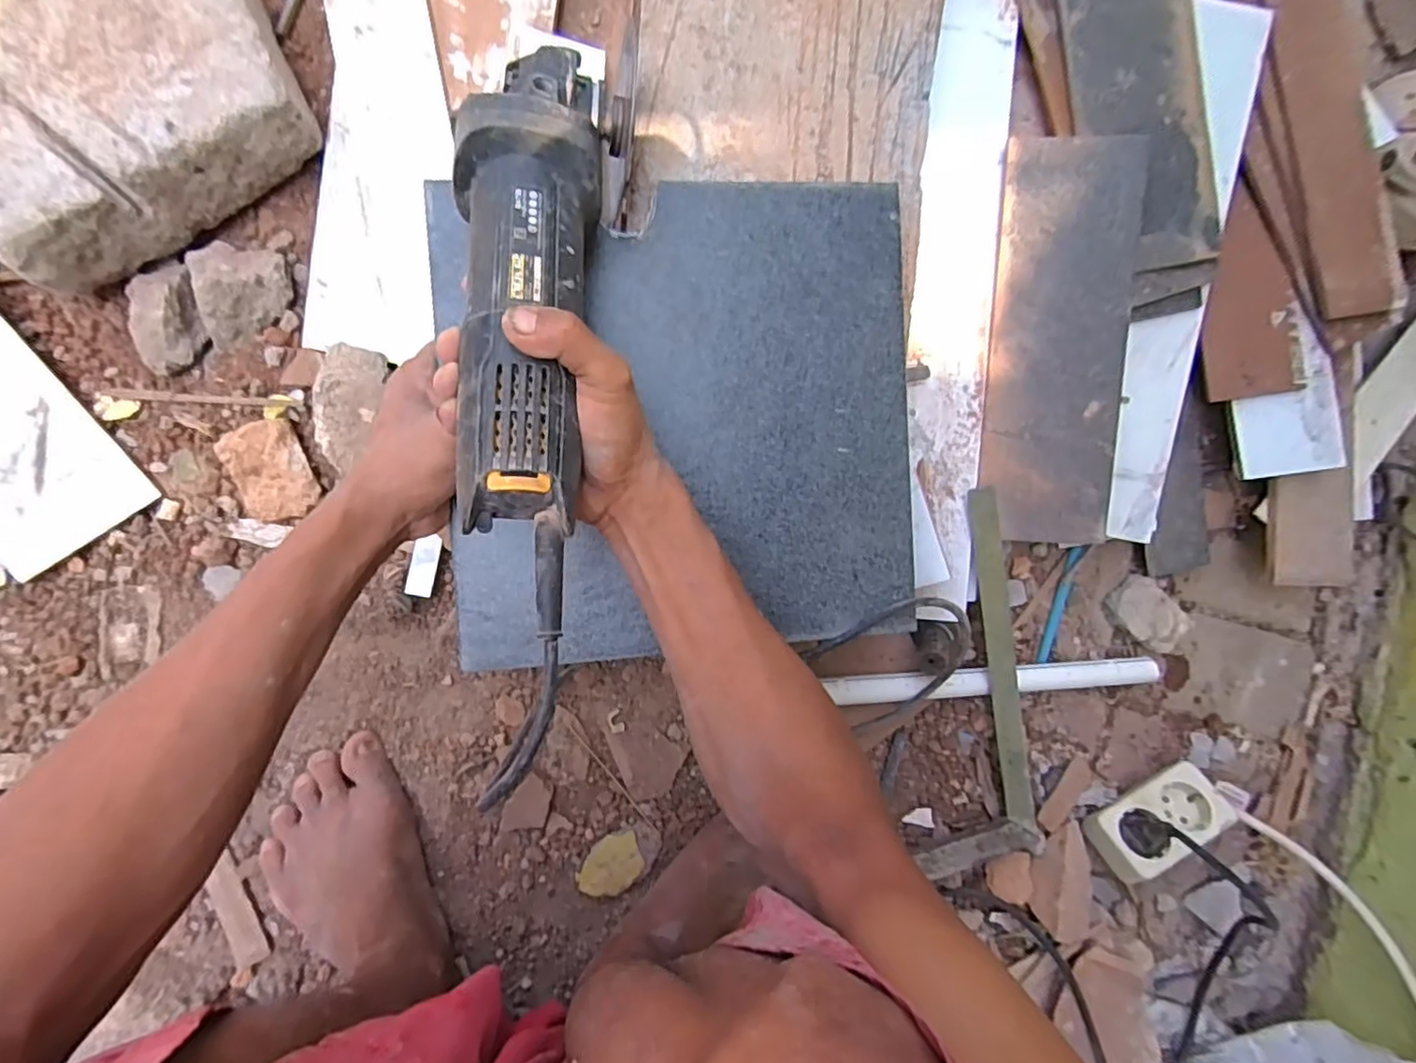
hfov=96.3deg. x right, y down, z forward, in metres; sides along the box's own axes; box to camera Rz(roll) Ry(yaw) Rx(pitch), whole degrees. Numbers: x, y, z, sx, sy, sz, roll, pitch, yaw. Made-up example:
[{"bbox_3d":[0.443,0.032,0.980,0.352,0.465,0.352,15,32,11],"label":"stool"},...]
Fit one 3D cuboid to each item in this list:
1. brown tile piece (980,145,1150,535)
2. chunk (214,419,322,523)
[{"bbox_3d":[0.265,-0.139,0.479,0.097,0.011,0.292,3,96,7],"label":"brown tile piece"},{"bbox_3d":[-0.308,-0.041,0.446,0.050,0.024,0.065,-21,96,-7],"label":"chunk"}]

